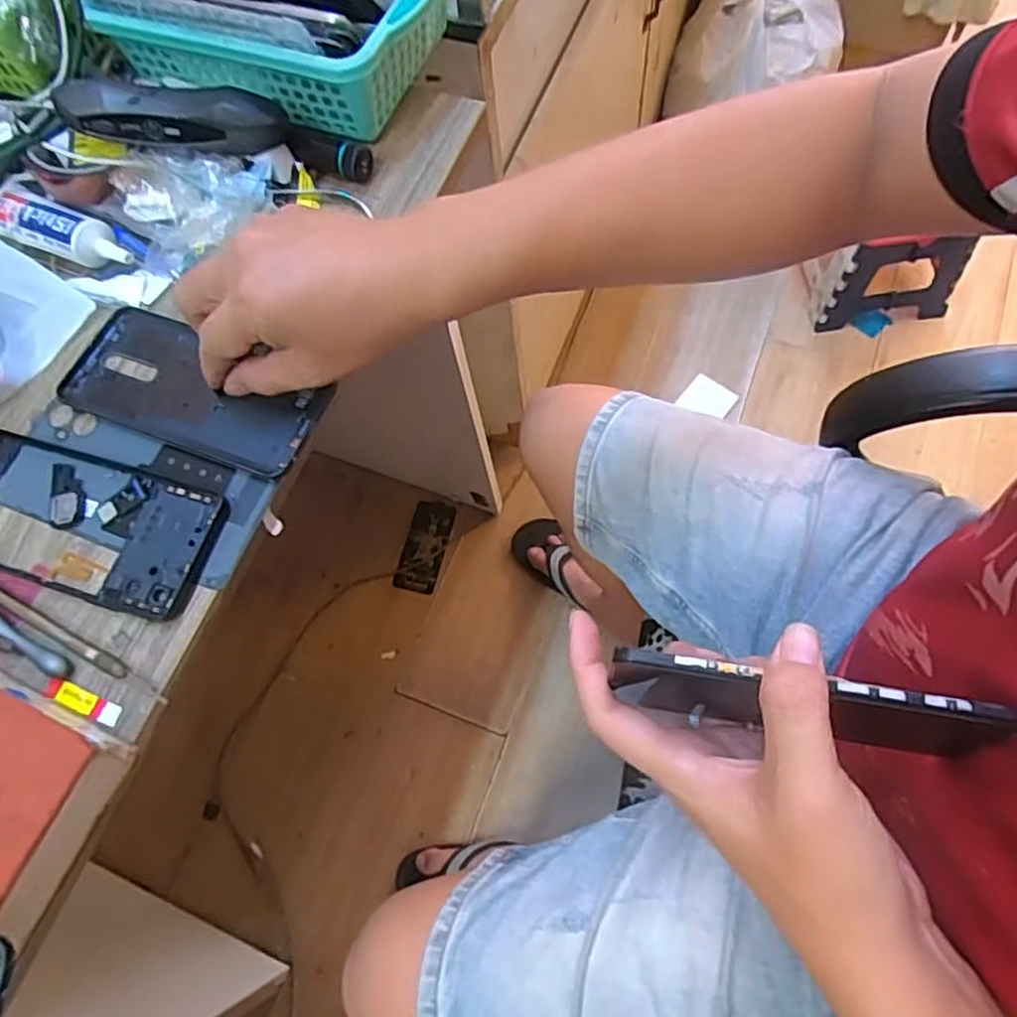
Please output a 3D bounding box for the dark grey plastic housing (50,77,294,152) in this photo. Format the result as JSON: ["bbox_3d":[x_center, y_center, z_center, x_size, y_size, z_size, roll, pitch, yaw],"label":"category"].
[{"bbox_3d":[-0.218,-0.256,0.448,0.142,0.029,0.036,0,69,4],"label":"dark grey plastic housing"}]

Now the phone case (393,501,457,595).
[{"bbox_3d":[-0.141,0.064,1.179,0.070,0.010,0.159,12,69,8],"label":"phone case"}]

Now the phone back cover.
[{"bbox_3d":[-0.192,-0.070,0.418,0.167,0.007,0.071,24,71,14],"label":"phone back cover"}]

